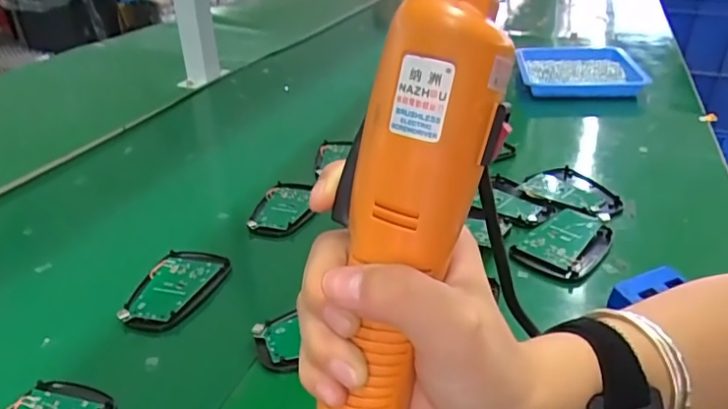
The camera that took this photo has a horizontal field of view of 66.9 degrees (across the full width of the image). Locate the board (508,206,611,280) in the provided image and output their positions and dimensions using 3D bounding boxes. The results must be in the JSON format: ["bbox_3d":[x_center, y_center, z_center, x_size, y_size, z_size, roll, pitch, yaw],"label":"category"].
[{"bbox_3d":[0.173,0.032,0.471,0.091,0.012,0.061,-27,36,-35],"label":"board"}]

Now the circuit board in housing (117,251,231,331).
[{"bbox_3d":[-0.156,0.069,0.456,0.059,0.011,0.093,5,30,15],"label":"circuit board in housing"}]

